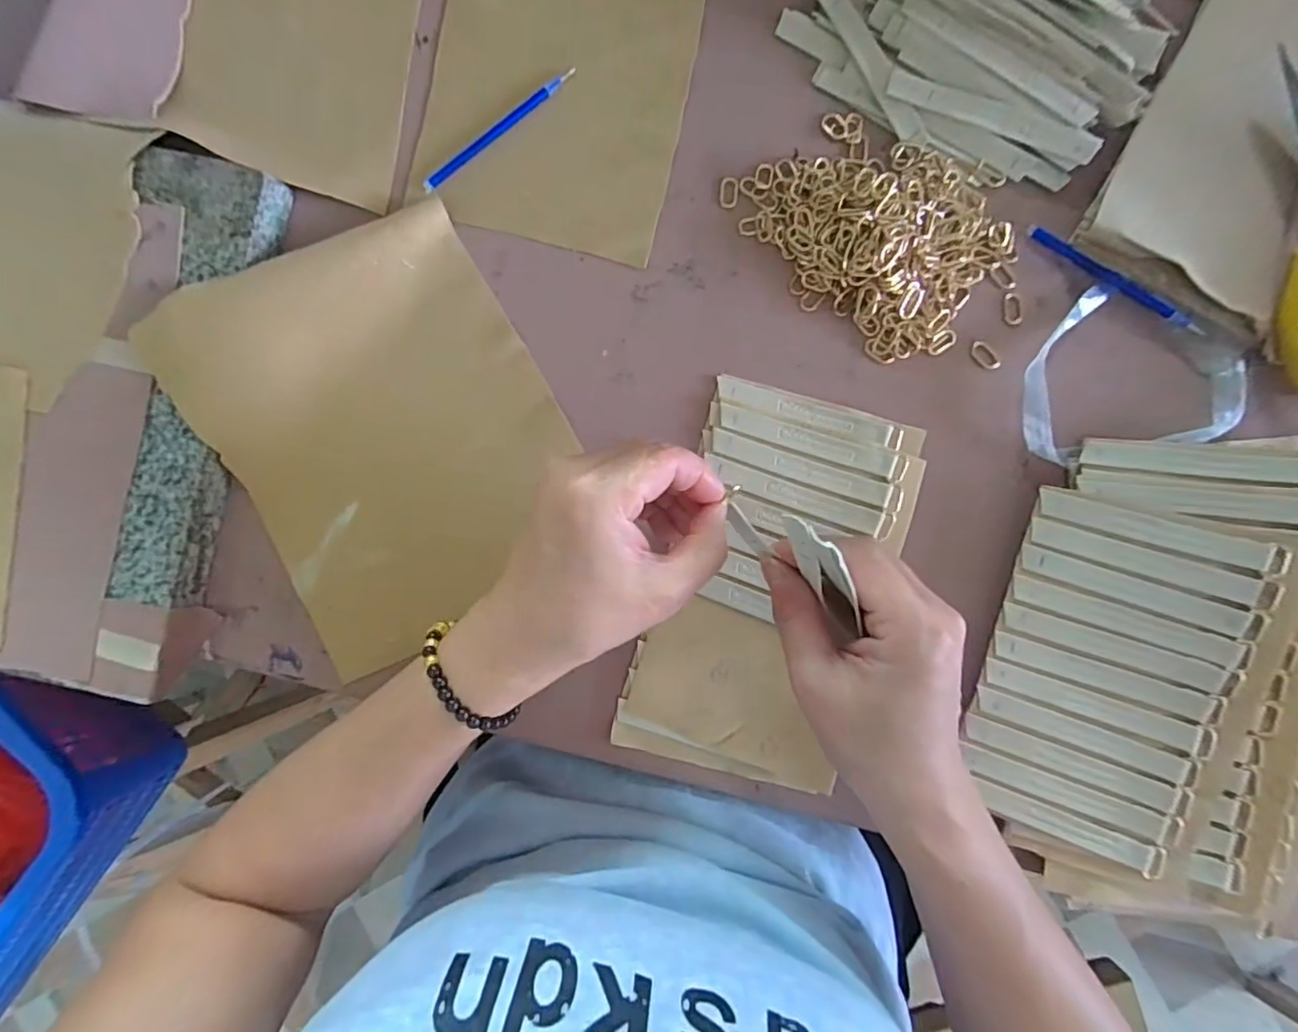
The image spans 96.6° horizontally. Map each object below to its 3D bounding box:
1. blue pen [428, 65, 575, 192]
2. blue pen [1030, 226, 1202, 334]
[{"bbox_3d":[-0.088,-0.227,0.338,0.109,0.005,0.010,-40,88,1],"label":"blue pen"},{"bbox_3d":[0.258,-0.132,0.322,0.106,0.007,0.008,36,90,2],"label":"blue pen"}]

